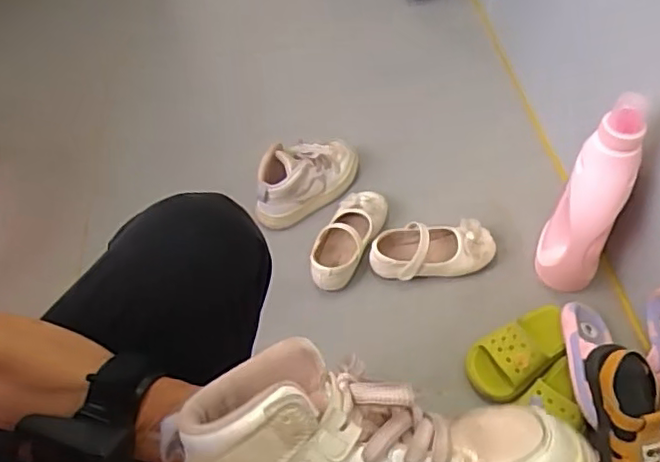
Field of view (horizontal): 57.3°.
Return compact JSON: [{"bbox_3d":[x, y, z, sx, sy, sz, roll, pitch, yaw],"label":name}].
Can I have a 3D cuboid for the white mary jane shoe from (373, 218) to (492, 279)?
[{"bbox_3d":[0.153,0.029,0.898,0.184,0.055,0.076,-7,53,-1],"label":"white mary jane shoe"}]

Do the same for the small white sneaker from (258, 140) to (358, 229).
[{"bbox_3d":[-0.037,-0.092,0.977,0.192,0.091,0.095,-22,55,-12],"label":"small white sneaker"}]

